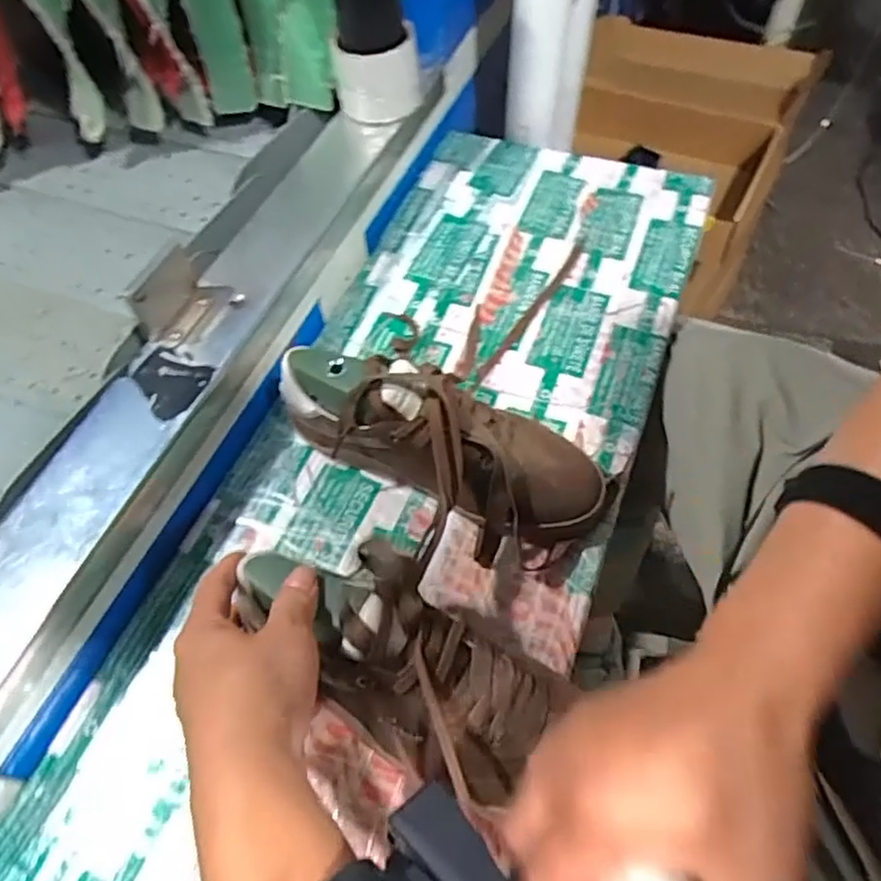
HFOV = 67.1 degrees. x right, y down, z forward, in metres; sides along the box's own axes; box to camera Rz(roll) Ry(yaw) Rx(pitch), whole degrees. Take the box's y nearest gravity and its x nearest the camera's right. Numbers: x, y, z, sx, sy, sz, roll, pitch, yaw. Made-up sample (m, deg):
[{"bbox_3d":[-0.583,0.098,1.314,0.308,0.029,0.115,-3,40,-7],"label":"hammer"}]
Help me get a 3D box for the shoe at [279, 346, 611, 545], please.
[{"bbox_3d":[0.003,0.000,0.515,0.269,0.105,0.123,22,60,2],"label":"shoe"}]

